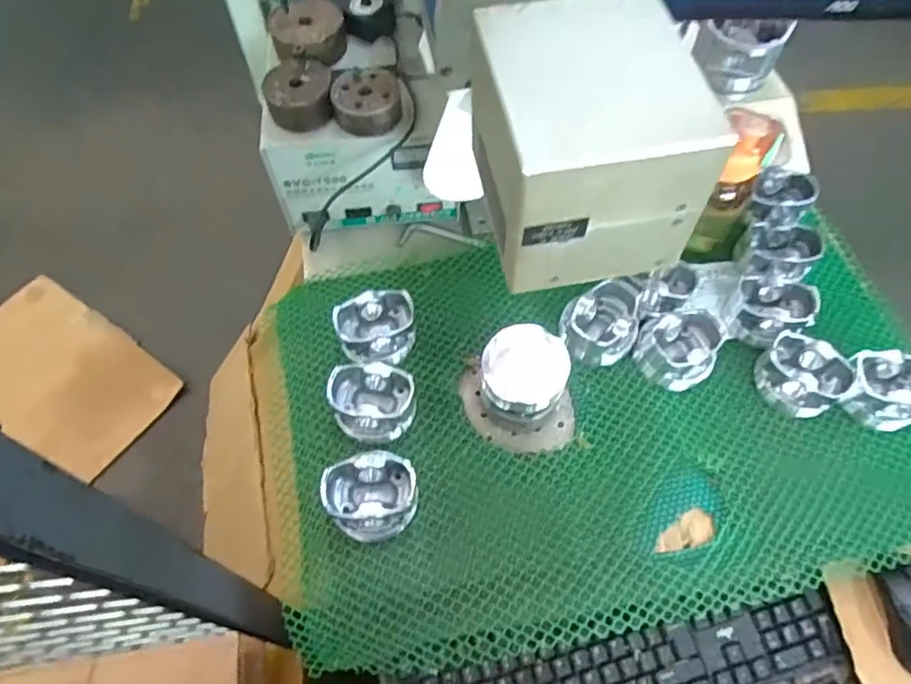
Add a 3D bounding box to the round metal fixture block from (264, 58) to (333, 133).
[{"bbox_3d":[-0.167,-0.263,0.654,0.069,0.038,0.063,-7,61,-5],"label":"round metal fixture block"}]

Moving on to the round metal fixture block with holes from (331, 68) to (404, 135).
[{"bbox_3d":[-0.093,-0.257,0.650,0.071,0.029,0.070,0,60,-1],"label":"round metal fixture block with holes"}]

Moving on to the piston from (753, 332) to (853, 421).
[{"bbox_3d":[0.363,0.037,0.643,0.084,0.052,0.065,33,65,16],"label":"piston"}]

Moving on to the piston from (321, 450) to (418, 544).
[{"bbox_3d":[-0.079,0.141,0.571,0.083,0.044,0.077,0,60,-1],"label":"piston"}]

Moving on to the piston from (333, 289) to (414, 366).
[{"bbox_3d":[-0.084,-0.013,0.658,0.081,0.053,0.067,-11,61,-8],"label":"piston"}]

